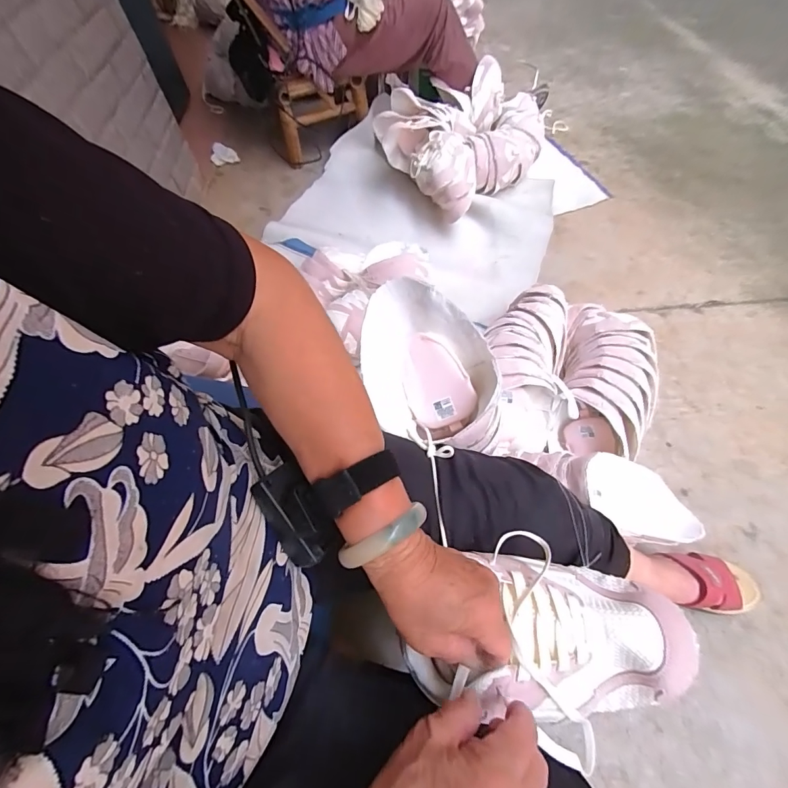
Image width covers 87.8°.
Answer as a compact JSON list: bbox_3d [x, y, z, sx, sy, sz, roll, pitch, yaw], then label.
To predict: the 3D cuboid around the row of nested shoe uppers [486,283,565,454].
[{"bbox_3d":[0.271,-0.083,0.814,0.134,0.113,0.347,10,59,11],"label":"row of nested shoe uppers"}]

